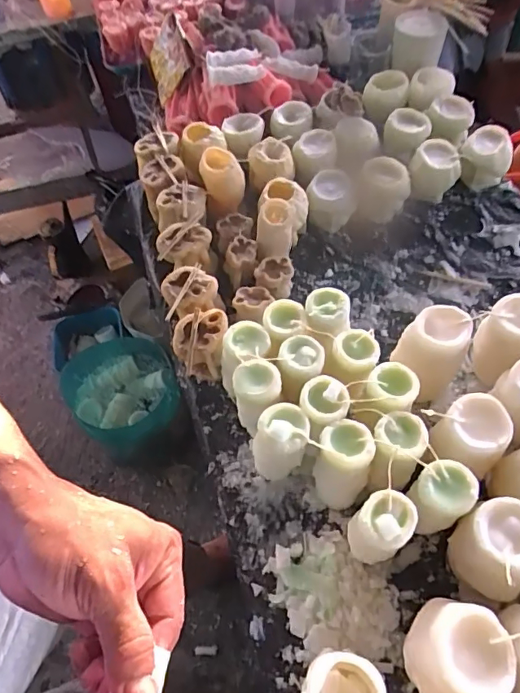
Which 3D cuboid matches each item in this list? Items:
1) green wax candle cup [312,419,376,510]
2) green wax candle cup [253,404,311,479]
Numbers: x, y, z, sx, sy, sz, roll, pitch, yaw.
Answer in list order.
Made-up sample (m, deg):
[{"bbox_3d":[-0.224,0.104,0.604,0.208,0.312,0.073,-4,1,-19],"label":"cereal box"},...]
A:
[{"bbox_3d":[0.085,0.125,0.519,0.053,0.105,0.055,-2,57,4],"label":"green wax candle cup"},{"bbox_3d":[0.025,0.104,0.531,0.056,0.100,0.051,10,59,11],"label":"green wax candle cup"}]

